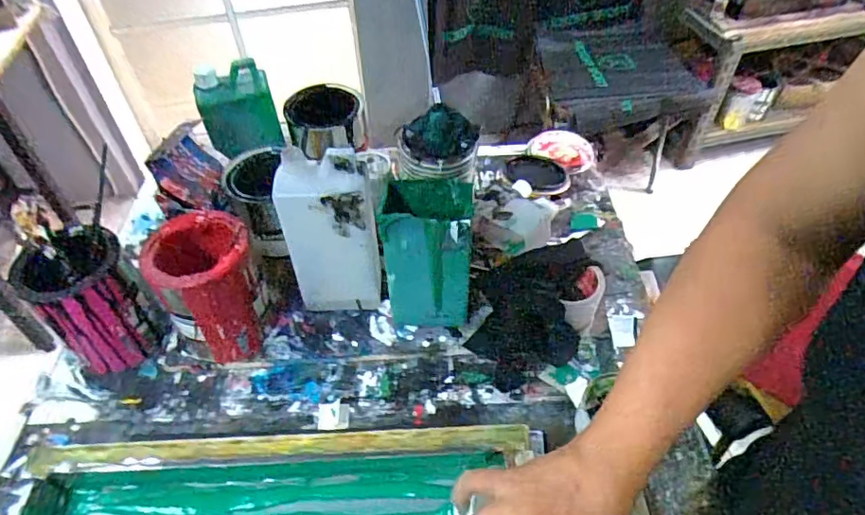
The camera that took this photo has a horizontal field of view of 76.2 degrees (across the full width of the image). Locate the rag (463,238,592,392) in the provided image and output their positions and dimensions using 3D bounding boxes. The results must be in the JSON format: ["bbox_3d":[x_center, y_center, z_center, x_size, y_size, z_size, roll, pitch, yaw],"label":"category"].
[{"bbox_3d":[0.126,0.056,0.707,0.123,0.036,0.238,12,49,13],"label":"rag"}]

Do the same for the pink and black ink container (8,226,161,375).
[{"bbox_3d":[-0.386,0.058,0.638,0.106,0.151,0.094,-36,55,-27],"label":"pink and black ink container"}]

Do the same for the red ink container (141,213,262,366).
[{"bbox_3d":[-0.251,0.042,0.642,0.102,0.167,0.111,-1,47,1],"label":"red ink container"}]

